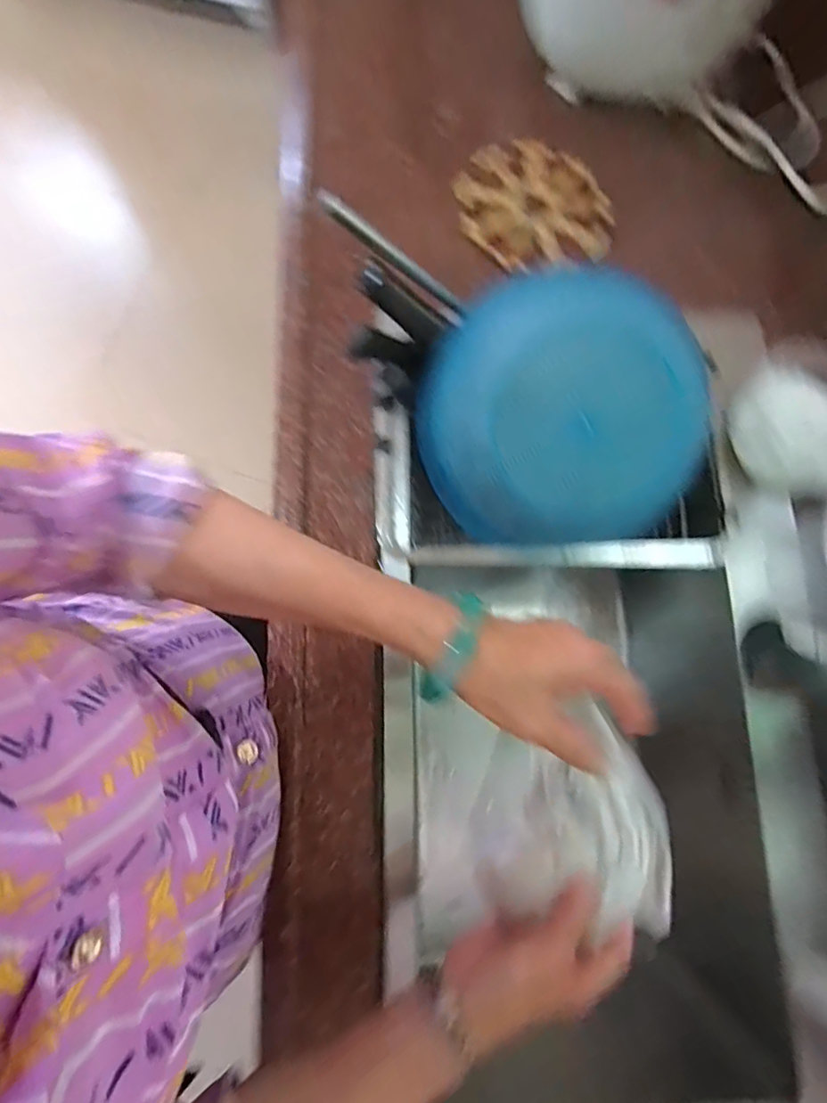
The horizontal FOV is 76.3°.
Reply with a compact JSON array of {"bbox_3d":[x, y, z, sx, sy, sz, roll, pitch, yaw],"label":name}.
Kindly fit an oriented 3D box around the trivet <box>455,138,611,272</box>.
[{"bbox_3d":[0.126,-0.370,0.562,0.156,0.022,0.150,1,79,-3],"label":"trivet"}]

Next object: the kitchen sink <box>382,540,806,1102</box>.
[{"bbox_3d":[0.128,0.242,0.552,0.317,0.240,0.464,-1,79,-4],"label":"kitchen sink"}]

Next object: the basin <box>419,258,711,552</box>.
[{"bbox_3d":[0.130,-0.109,0.445,0.246,0.087,0.230,3,116,12],"label":"basin"}]

